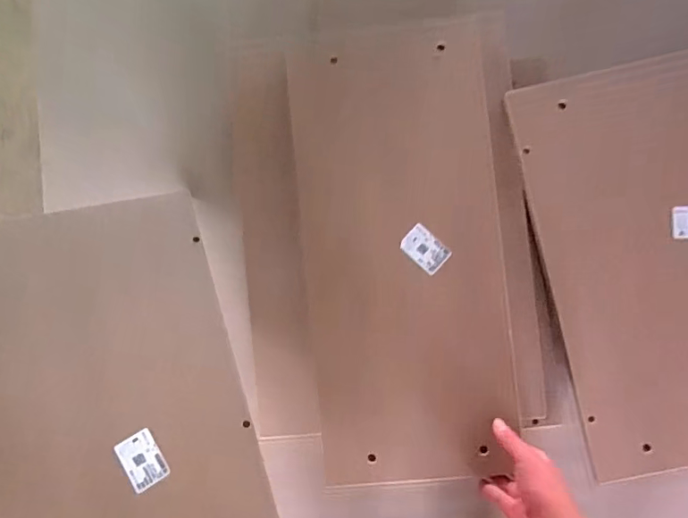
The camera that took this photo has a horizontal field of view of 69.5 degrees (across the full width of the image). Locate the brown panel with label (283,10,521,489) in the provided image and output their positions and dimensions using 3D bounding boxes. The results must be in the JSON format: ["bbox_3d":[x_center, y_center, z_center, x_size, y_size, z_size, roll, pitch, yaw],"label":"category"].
[{"bbox_3d":[0.075,-0.006,0.648,0.250,0.022,0.576,-4,88,5],"label":"brown panel with label"}]

